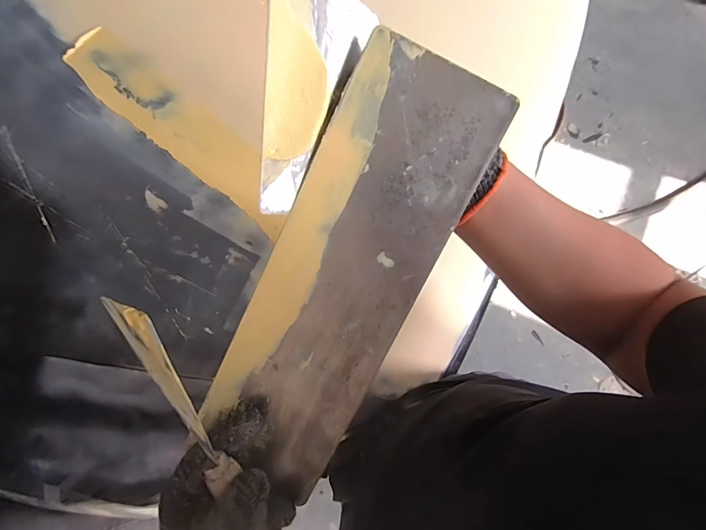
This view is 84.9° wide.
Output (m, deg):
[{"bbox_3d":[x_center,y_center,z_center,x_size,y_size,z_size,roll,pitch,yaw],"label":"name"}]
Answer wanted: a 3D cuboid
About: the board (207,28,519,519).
[{"bbox_3d":[-0.007,0.012,0.257,0.096,0.004,0.296,26,100,-2],"label":"board"}]

